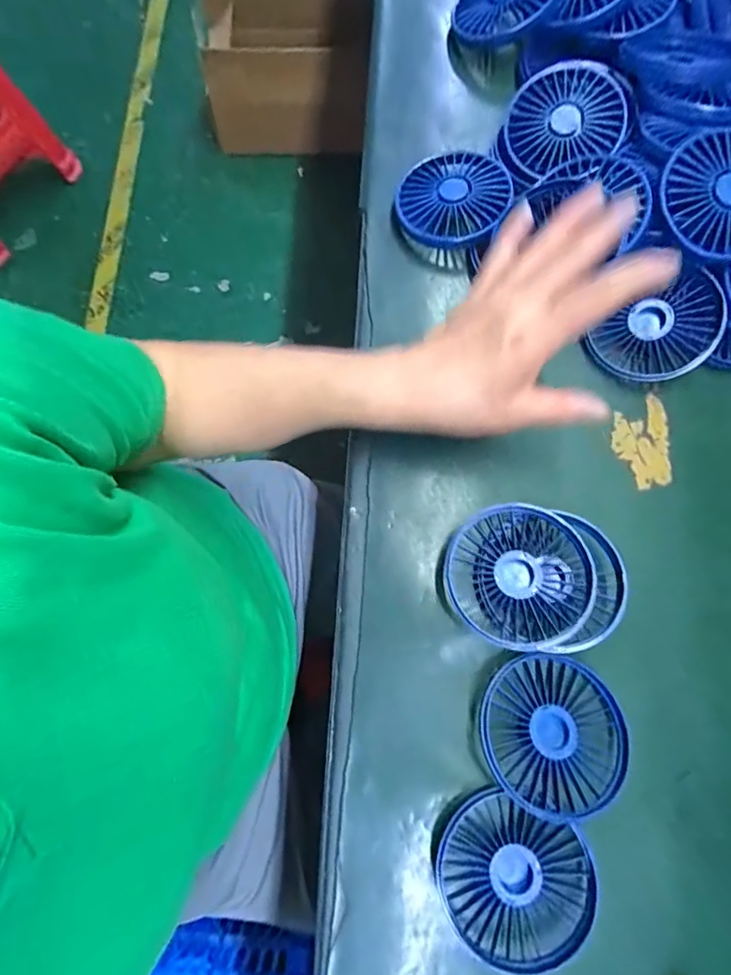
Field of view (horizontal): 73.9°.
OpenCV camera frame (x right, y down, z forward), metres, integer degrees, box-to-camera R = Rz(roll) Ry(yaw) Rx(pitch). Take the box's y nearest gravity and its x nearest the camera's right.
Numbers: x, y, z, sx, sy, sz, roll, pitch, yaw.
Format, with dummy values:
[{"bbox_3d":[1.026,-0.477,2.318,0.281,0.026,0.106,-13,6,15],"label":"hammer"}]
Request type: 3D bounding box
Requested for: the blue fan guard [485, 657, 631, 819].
[{"bbox_3d":[0.113,0.147,0.293,0.080,0.023,0.084,0,77,0],"label":"blue fan guard"}]

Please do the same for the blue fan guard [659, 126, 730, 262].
[{"bbox_3d":[0.243,-0.198,0.332,0.084,0.015,0.084,10,92,2],"label":"blue fan guard"}]

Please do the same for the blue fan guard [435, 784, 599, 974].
[{"bbox_3d":[0.083,0.224,0.277,0.084,0.020,0.076,24,78,5],"label":"blue fan guard"}]

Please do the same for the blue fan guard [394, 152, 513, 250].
[{"bbox_3d":[0.066,-0.219,0.370,0.082,0.010,0.079,-2,78,9],"label":"blue fan guard"}]

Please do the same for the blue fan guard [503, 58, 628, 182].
[{"bbox_3d":[0.148,-0.276,0.368,0.092,0.013,0.092,-1,84,11],"label":"blue fan guard"}]

